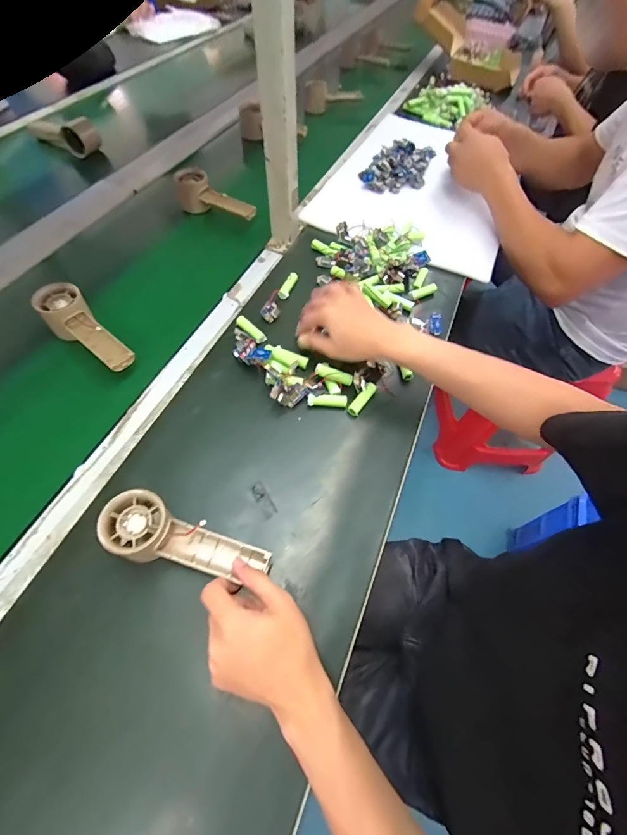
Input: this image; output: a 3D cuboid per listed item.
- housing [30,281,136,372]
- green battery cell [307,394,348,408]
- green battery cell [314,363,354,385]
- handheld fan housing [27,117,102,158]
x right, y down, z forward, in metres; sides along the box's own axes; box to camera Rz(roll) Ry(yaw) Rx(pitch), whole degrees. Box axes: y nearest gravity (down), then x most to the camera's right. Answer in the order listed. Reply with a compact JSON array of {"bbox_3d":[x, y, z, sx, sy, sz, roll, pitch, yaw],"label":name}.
[{"bbox_3d":[-0.301,-0.111,0.481,0.056,0.058,0.150,-39,69,-23],"label":"housing"},{"bbox_3d":[0.018,-0.020,0.470,0.051,0.019,0.015,0,59,-4],"label":"green battery cell"},{"bbox_3d":[0.027,-0.056,0.469,0.050,0.011,0.012,20,60,-7],"label":"green battery cell"},{"bbox_3d":[-0.530,-0.612,0.772,0.155,0.062,0.055,29,61,12],"label":"handheld fan housing"}]

